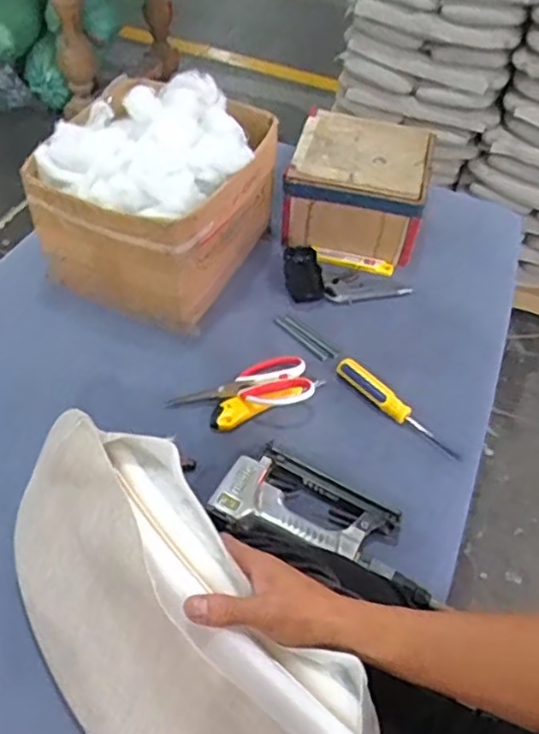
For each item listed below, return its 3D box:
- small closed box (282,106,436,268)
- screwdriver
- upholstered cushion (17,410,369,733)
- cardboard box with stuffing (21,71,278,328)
[{"bbox_3d":[0.146,-0.289,1.076,0.212,0.142,0.230,14,49,8],"label":"small closed box"},{"bbox_3d":[0.164,0.051,0.847,0.027,0.029,0.192,-35,59,-30],"label":"screwdriver"},{"bbox_3d":[-0.095,0.251,0.549,0.433,0.272,0.110,42,29,28],"label":"upholstered cushion"},{"bbox_3d":[-0.159,-0.259,0.930,0.264,0.220,0.306,15,49,9],"label":"cardboard box with stuffing"}]

